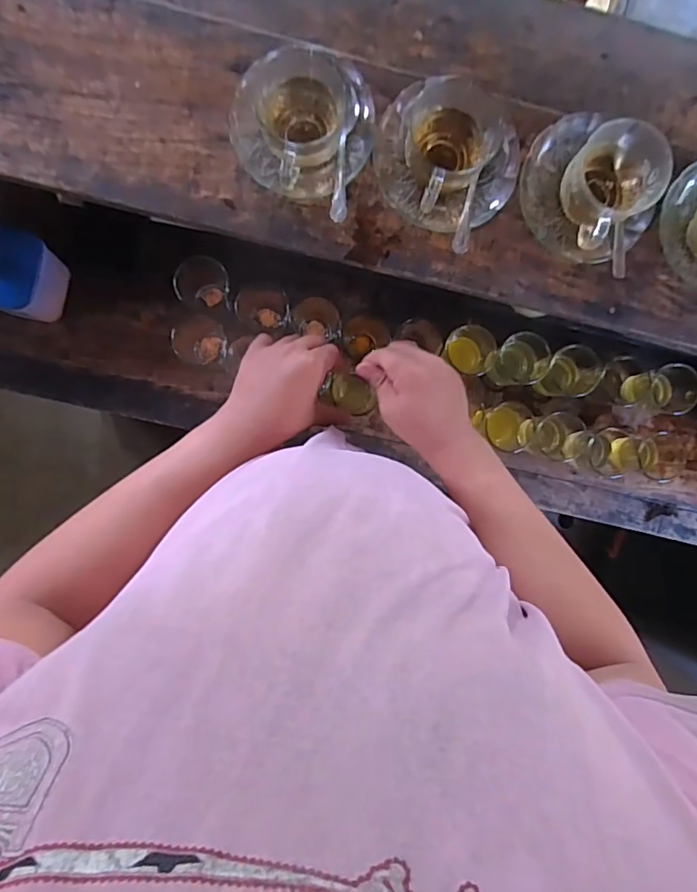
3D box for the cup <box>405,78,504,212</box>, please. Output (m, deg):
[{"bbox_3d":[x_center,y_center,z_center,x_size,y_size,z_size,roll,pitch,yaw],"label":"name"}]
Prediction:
[{"bbox_3d":[0.088,-0.289,0.496,0.097,0.061,0.089,0,94,-3],"label":"cup"}]

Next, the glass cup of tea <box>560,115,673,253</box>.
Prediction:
[{"bbox_3d":[0.250,-0.248,0.490,0.082,0.062,0.089,0,94,-3],"label":"glass cup of tea"}]

